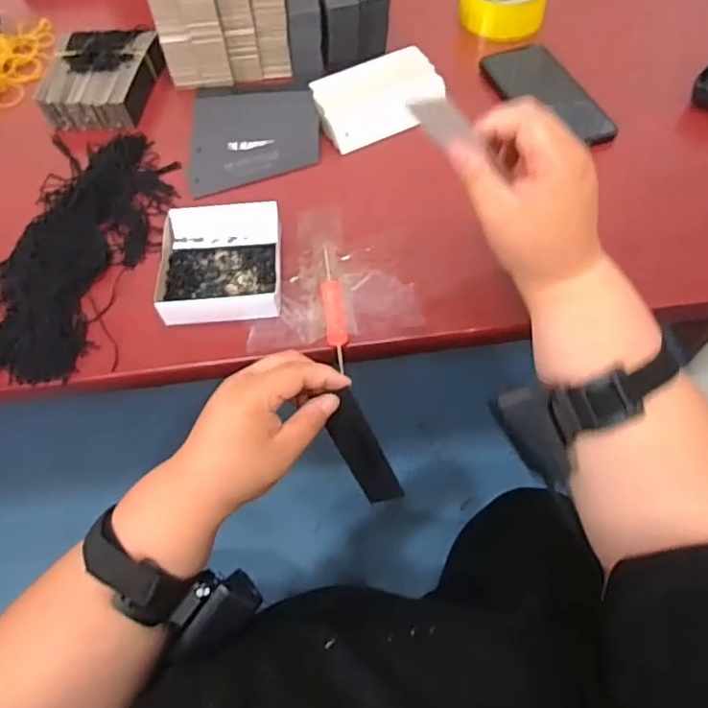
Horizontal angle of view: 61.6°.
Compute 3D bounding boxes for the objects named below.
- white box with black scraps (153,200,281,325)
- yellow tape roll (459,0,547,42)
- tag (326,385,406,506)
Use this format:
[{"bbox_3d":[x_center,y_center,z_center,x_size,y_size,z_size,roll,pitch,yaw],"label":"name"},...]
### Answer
[{"bbox_3d":[-0.113,-0.078,0.508,0.101,0.026,0.114,-3,58,1],"label":"white box with black scraps"},{"bbox_3d":[0.173,-0.413,0.698,0.097,0.046,0.090,8,59,8],"label":"yellow tape roll"},{"bbox_3d":[0.006,0.076,0.457,0.031,0.113,0.005,-19,32,10],"label":"tag"}]

